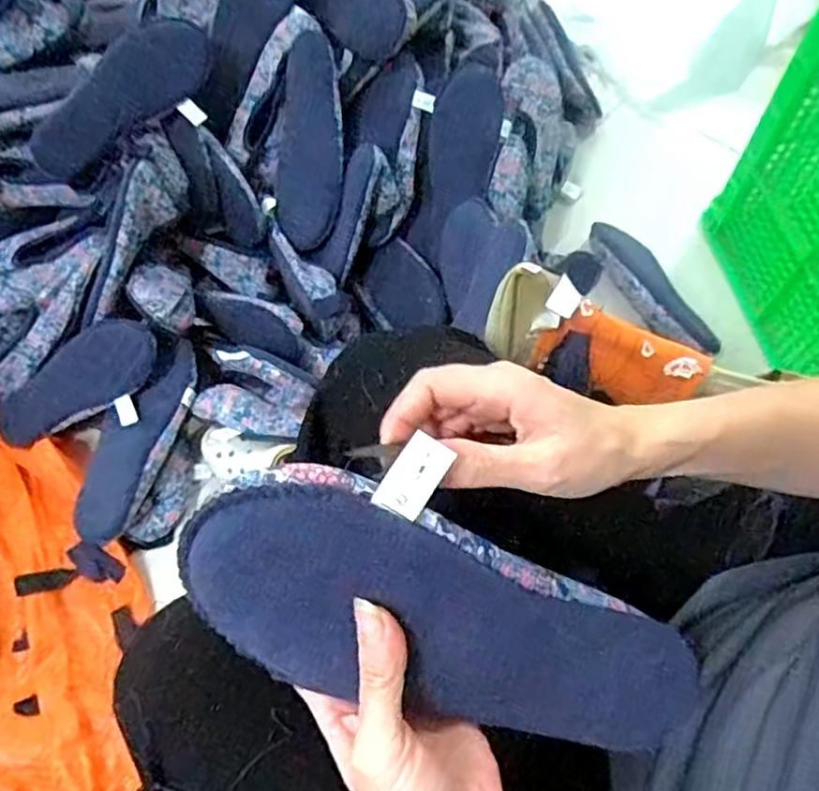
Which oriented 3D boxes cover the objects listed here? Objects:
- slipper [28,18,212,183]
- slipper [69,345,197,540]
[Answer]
[{"bbox_3d":[-0.384,-0.398,0.898,0.272,0.098,0.046,-43,28,-10],"label":"slipper"},{"bbox_3d":[-0.332,0.051,0.817,0.075,0.062,0.250,20,67,11],"label":"slipper"}]

